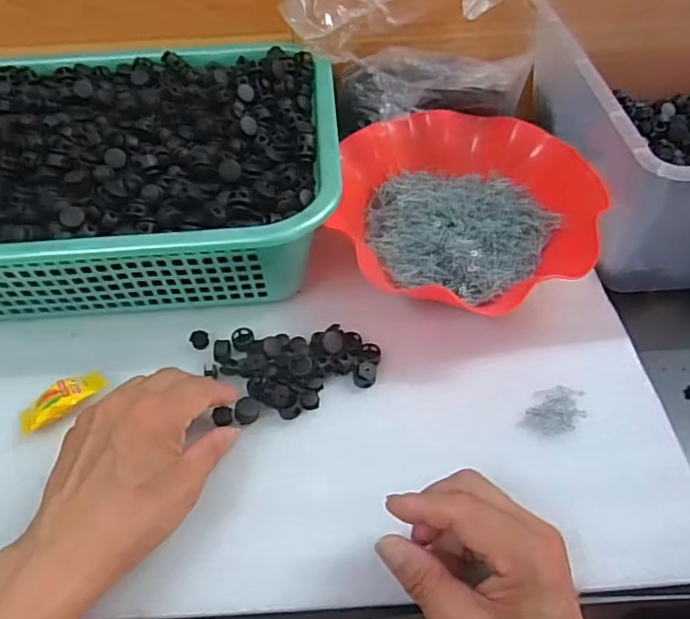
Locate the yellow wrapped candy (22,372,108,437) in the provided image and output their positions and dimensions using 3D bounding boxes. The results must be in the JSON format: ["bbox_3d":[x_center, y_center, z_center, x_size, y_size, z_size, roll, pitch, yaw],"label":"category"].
[{"bbox_3d":[-0.197,0.064,0.403,0.029,0.014,0.060,33,58,25],"label":"yellow wrapped candy"}]

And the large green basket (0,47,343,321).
[{"bbox_3d":[-0.201,-0.123,0.497,0.384,0.081,0.280,-4,51,-2],"label":"large green basket"}]

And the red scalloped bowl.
[{"bbox_3d":[0.097,-0.087,0.488,0.190,0.062,0.198,-1,51,1],"label":"red scalloped bowl"}]

